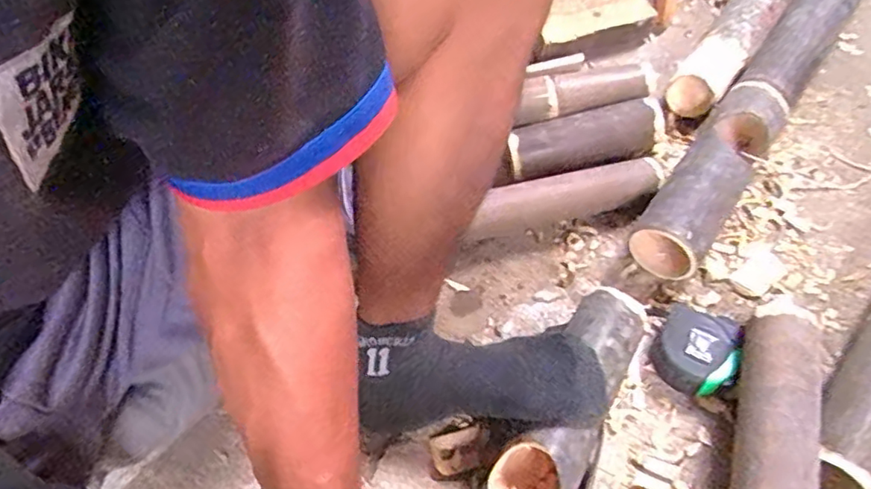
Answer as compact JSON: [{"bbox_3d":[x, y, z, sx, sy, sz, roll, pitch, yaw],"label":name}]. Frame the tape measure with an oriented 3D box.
[{"bbox_3d":[0.251,0.100,0.572,0.078,0.049,0.072,37,64,22],"label":"tape measure"}]

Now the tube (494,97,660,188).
[{"bbox_3d":[0.171,-0.123,0.714,0.199,0.047,0.062,-15,56,5],"label":"tube"}]

